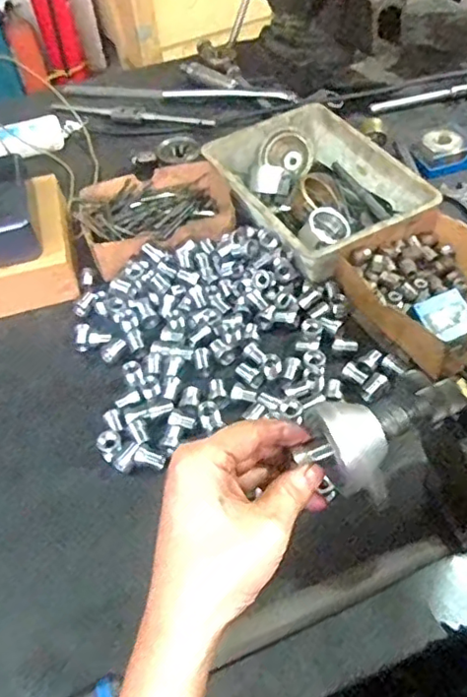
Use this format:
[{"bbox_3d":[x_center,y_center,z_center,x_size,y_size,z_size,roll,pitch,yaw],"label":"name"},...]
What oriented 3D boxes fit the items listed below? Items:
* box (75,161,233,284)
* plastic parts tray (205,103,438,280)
[{"bbox_3d":[-0.094,-0.162,0.715,0.179,0.041,0.152,-17,50,-8],"label":"box"},{"bbox_3d":[0.090,-0.190,0.695,0.170,0.064,0.248,-25,52,-15],"label":"plastic parts tray"}]

